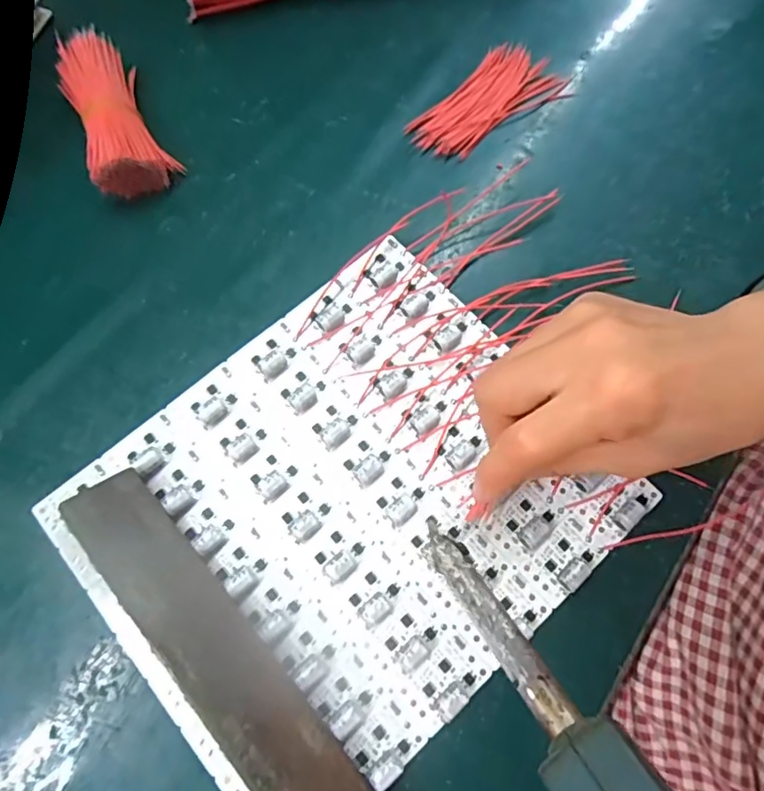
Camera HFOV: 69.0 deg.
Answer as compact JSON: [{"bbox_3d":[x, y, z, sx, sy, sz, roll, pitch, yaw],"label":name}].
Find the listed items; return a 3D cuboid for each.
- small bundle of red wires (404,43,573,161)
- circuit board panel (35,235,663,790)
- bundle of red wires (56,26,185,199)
[{"bbox_3d":[0.064,-0.188,0.356,0.103,0.009,0.051,-33,74,-10],"label":"small bundle of red wires"},{"bbox_3d":[-0.017,0.052,0.272,0.233,0.012,0.200,-41,75,-12],"label":"circuit board panel"},{"bbox_3d":[-0.160,-0.167,0.332,0.044,0.036,0.097,-24,73,-7],"label":"bundle of red wires"}]

